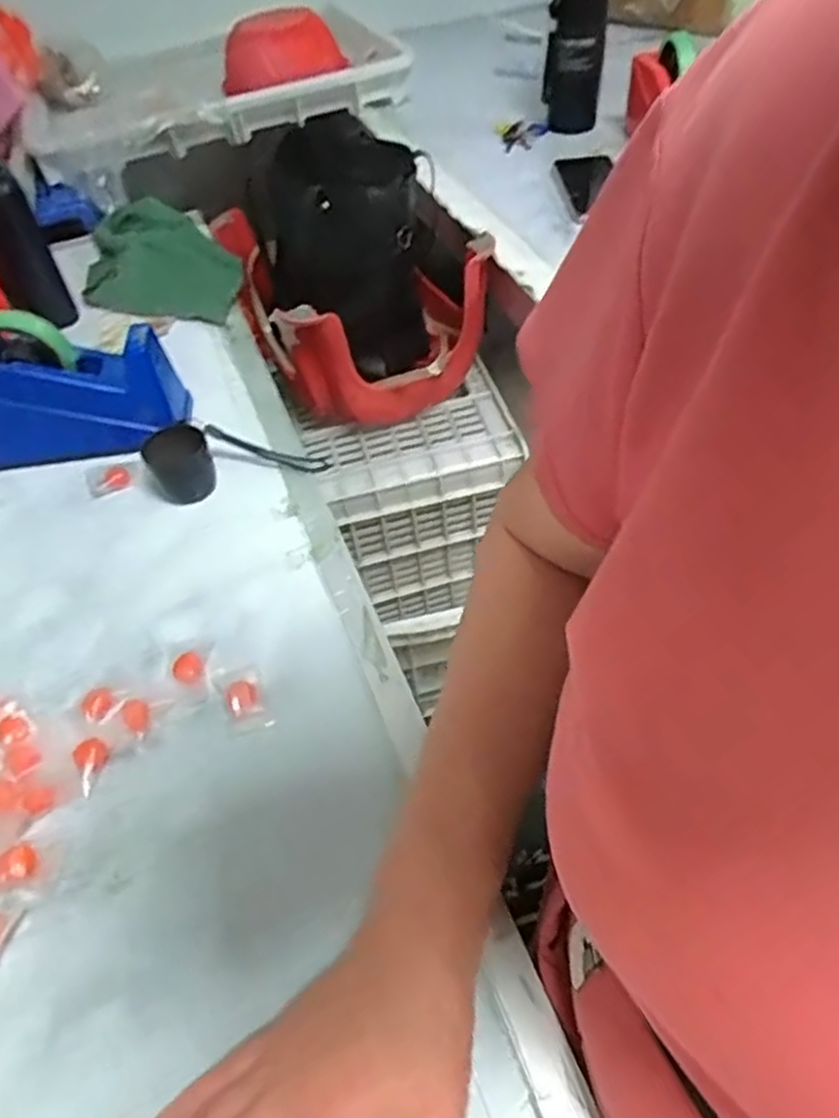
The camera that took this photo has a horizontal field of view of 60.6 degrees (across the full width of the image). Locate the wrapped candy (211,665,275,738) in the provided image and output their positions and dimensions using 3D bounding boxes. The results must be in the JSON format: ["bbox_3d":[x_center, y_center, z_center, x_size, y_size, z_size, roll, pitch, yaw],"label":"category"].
[{"bbox_3d":[-0.117,0.090,0.471,0.027,0.011,0.052,-21,50,-14],"label":"wrapped candy"}]

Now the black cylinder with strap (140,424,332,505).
[{"bbox_3d":[-0.161,-0.083,0.628,0.150,0.057,0.047,-6,45,-25],"label":"black cylinder with strap"}]

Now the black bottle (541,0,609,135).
[{"bbox_3d":[0.209,-0.695,0.961,0.077,0.222,0.060,8,49,12],"label":"black bottle"}]

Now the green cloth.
[{"bbox_3d":[-0.319,-0.360,0.916,0.184,0.114,0.172,-7,48,-1],"label":"green cloth"}]

